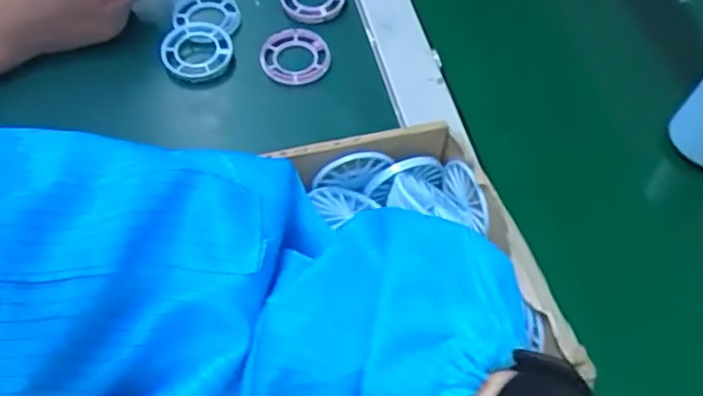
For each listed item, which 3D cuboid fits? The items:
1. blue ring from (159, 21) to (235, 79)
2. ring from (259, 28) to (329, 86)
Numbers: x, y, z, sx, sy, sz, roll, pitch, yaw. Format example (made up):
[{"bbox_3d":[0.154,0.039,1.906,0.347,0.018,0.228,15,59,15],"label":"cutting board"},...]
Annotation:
[{"bbox_3d":[-0.113,-0.109,0.492,0.050,0.010,0.047,0,62,0],"label":"blue ring"},{"bbox_3d":[-0.042,-0.105,0.500,0.047,0.012,0.044,1,71,-3],"label":"ring"}]

